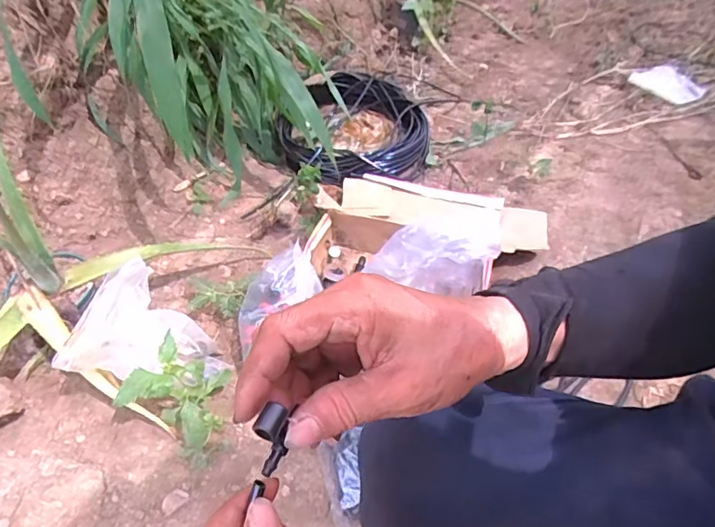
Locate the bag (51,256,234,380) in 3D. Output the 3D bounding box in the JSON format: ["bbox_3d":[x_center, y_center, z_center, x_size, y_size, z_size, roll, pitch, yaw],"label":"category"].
[{"bbox_3d":[-0.319,0.097,0.763,0.193,0.134,0.162,-20,49,-19],"label":"bag"}]

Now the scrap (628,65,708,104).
[{"bbox_3d":[0.818,-0.473,1.390,0.159,0.019,0.153,-18,49,-17],"label":"scrap"}]

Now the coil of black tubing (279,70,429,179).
[{"bbox_3d":[0.002,-0.303,1.149,0.317,0.073,0.367,15,47,13],"label":"coil of black tubing"}]

